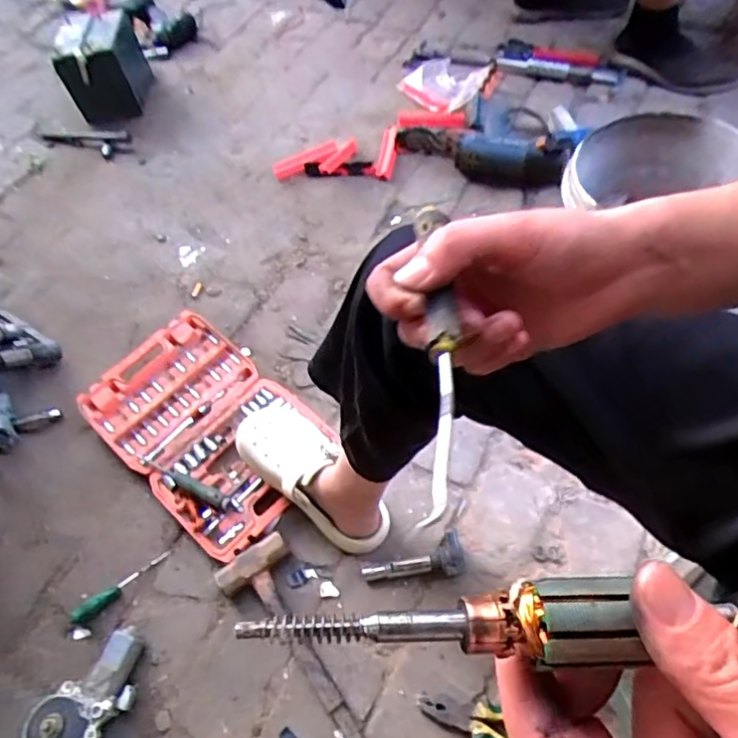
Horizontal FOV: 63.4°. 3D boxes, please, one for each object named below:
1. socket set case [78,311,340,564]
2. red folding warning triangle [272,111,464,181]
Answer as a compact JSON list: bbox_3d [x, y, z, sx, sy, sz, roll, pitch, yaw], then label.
[{"bbox_3d":[-0.253,0.088,0.936,0.390,0.047,0.250,36,66,26],"label":"socket set case"},{"bbox_3d":[0.008,-0.476,1.269,0.427,0.048,0.134,-11,56,-2],"label":"red folding warning triangle"}]

